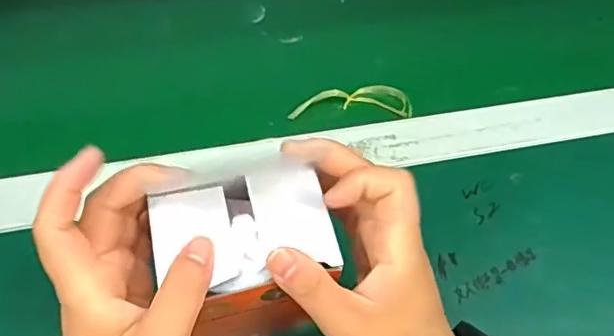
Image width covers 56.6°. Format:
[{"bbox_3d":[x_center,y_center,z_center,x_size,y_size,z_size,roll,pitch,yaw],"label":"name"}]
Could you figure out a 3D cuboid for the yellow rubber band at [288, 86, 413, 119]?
[{"bbox_3d":[0.035,-0.053,0.452,0.096,0.009,0.030,-2,60,-5],"label":"yellow rubber band"}]

